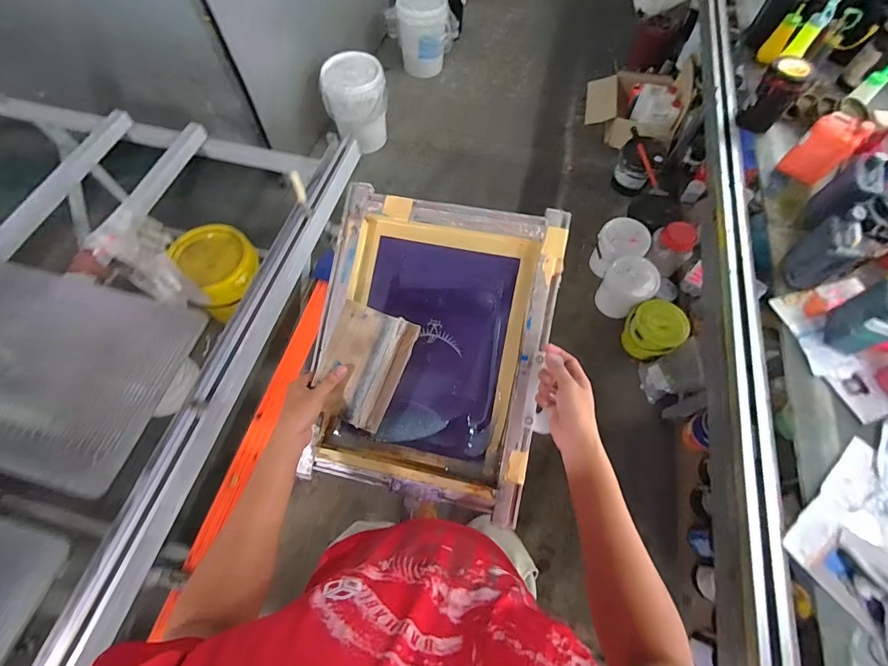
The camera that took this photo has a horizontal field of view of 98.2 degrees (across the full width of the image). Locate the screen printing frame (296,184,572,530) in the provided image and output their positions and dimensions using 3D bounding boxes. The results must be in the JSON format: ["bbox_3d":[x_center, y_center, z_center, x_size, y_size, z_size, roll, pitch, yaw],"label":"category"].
[{"bbox_3d":[-0.022,0.021,0.633,0.365,0.037,0.471,10,87,7],"label":"screen printing frame"}]

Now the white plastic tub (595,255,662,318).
[{"bbox_3d":[0.781,-0.191,1.651,0.203,0.207,0.176,37,64,19],"label":"white plastic tub"}]

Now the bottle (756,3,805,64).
[{"bbox_3d":[1.037,-0.920,1.191,0.064,0.134,0.049,34,63,18],"label":"bottle"}]

